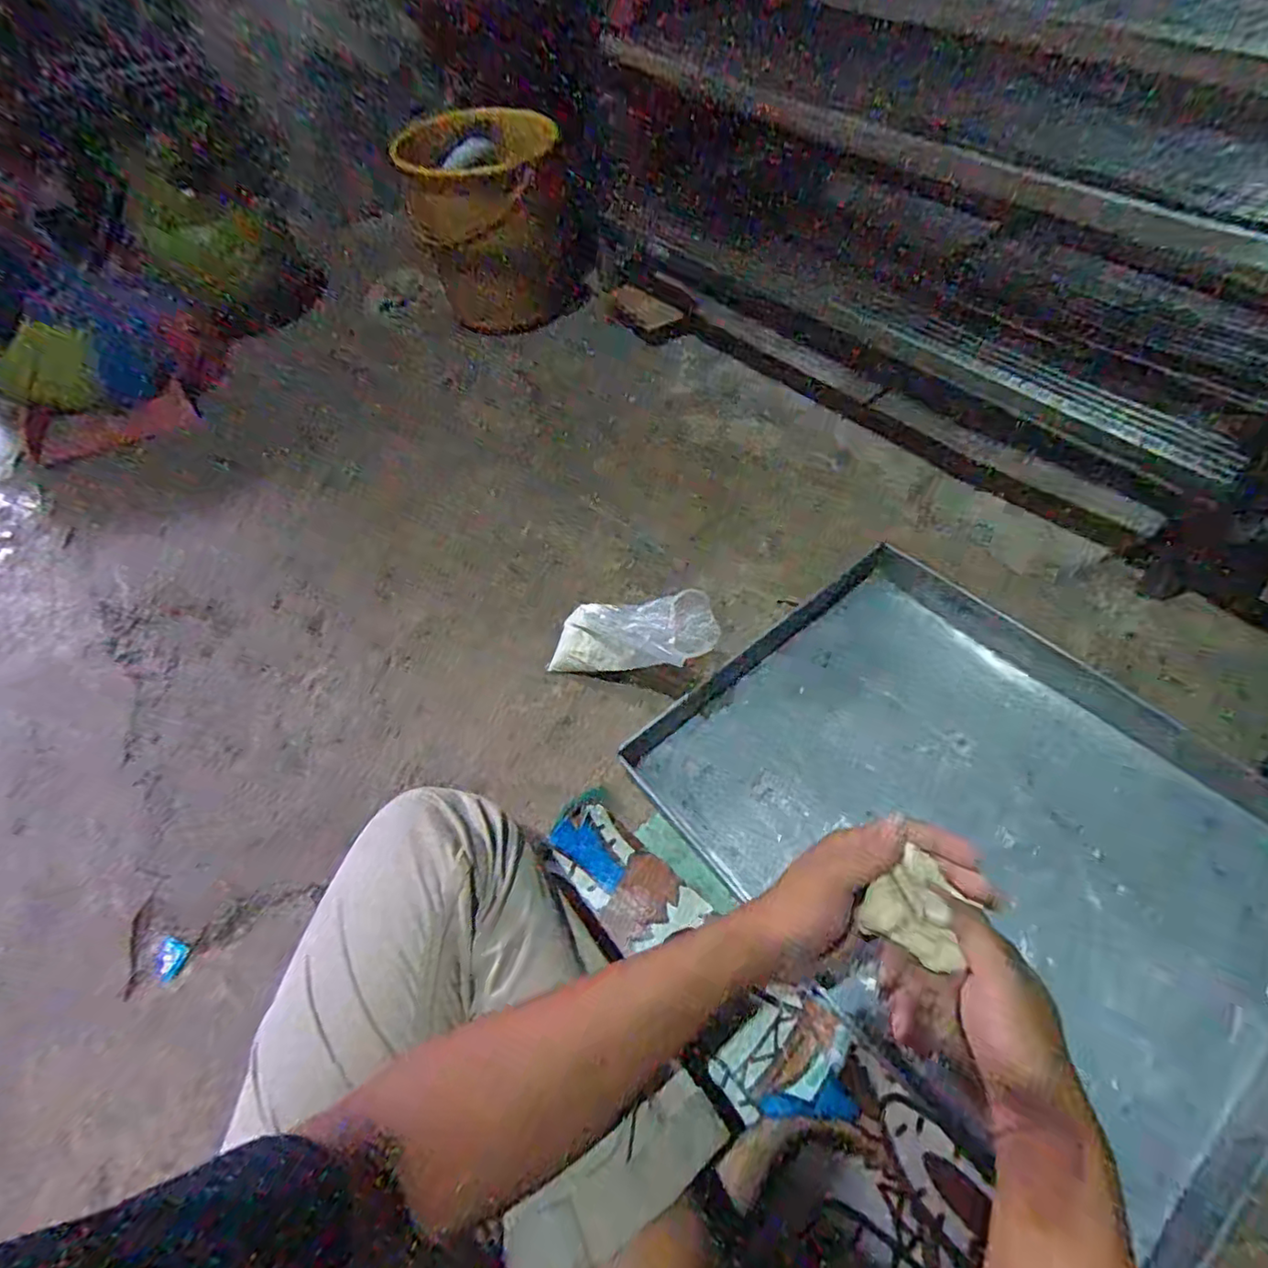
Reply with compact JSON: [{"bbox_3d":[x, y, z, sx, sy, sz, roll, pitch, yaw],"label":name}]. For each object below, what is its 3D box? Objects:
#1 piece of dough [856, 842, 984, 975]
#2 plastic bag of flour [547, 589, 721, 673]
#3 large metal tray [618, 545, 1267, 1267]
[{"bbox_3d":[0.175,0.162,0.369,0.059,0.030,0.058,20,59,18],"label":"piece of dough"},{"bbox_3d":[-0.010,0.002,0.645,0.218,0.070,0.082,-9,44,46],"label":"plastic bag of flour"},{"bbox_3d":[0.323,0.170,0.586,0.444,0.034,0.539,-35,59,-18],"label":"large metal tray"}]

